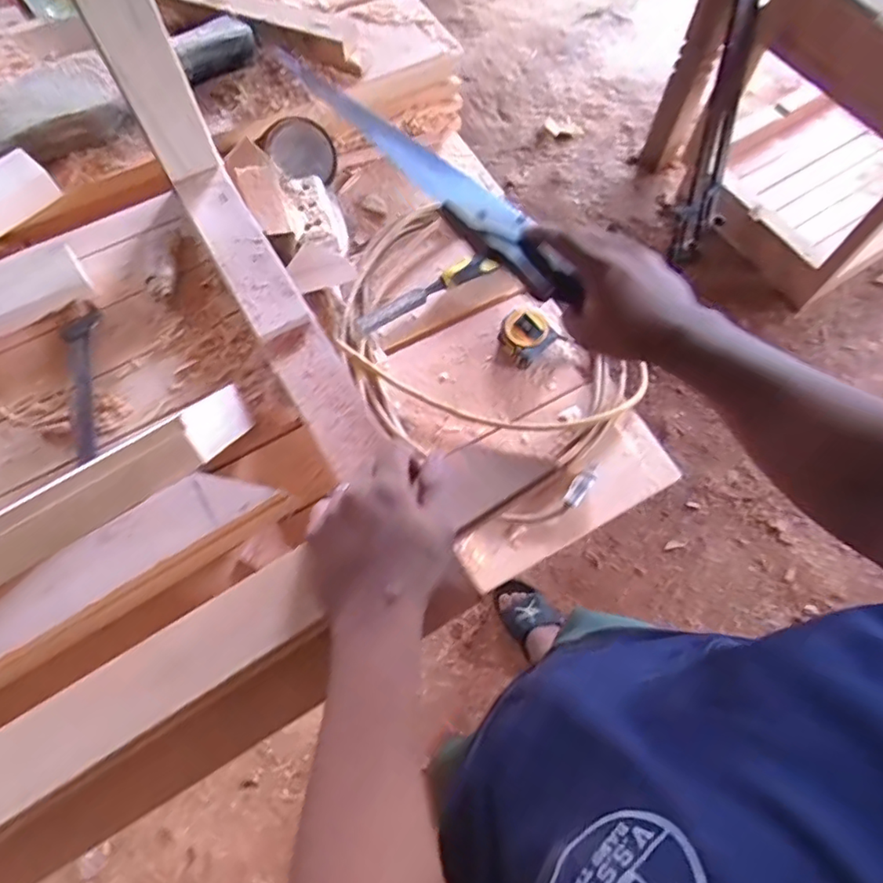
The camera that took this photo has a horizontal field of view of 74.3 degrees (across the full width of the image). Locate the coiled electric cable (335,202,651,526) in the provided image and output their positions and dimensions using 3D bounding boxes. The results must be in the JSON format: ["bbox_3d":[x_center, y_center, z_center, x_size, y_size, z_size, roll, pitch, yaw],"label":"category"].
[{"bbox_3d":[0.035,-0.105,0.711,0.422,0.028,0.281,42,72,15],"label":"coiled electric cable"}]

